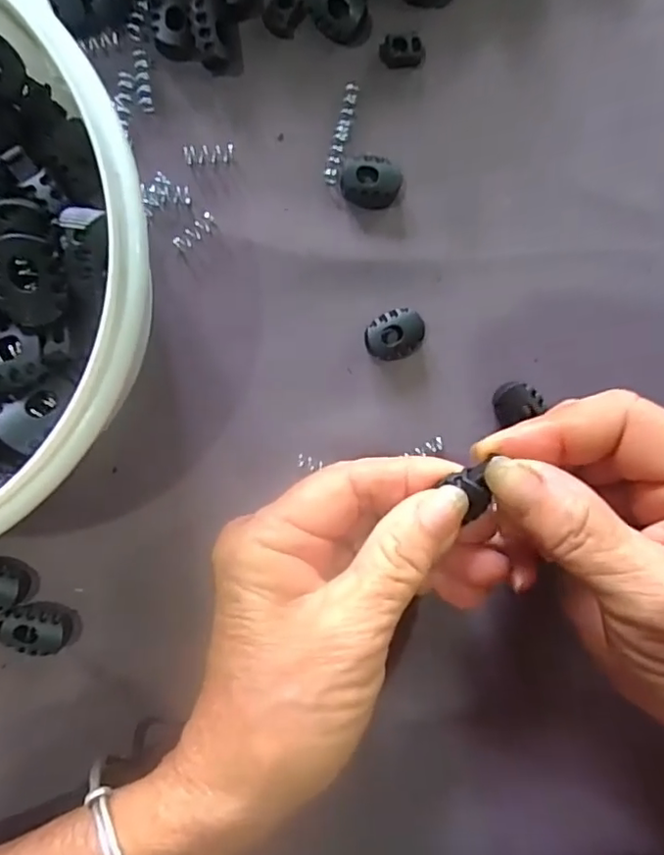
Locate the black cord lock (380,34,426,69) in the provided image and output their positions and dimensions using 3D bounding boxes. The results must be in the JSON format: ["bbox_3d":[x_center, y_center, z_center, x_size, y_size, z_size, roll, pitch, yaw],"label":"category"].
[{"bbox_3d":[0.026,-0.137,0.216,0.016,0.008,0.008,-4,94,-6],"label":"black cord lock"}]

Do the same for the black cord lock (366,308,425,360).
[{"bbox_3d":[0.023,-0.035,0.221,0.022,0.010,0.018,-23,95,-4],"label":"black cord lock"}]

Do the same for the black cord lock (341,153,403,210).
[{"bbox_3d":[0.014,-0.091,0.216,0.022,0.009,0.020,-4,93,-6],"label":"black cord lock"}]

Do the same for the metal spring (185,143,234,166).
[{"bbox_3d":[-0.045,-0.100,0.214,0.018,0.004,0.007,-5,94,-6],"label":"metal spring"}]

